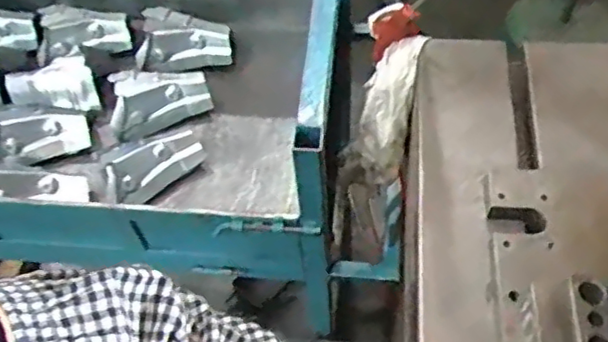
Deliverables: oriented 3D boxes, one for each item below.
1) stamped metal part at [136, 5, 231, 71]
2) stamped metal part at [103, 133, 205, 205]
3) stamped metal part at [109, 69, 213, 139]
[{"bbox_3d":[-0.268,-0.274,1.399,0.213,0.155,0.060,12,13,-3],"label":"stamped metal part"},{"bbox_3d":[-0.302,-0.018,1.243,0.199,0.058,0.102,-31,61,-16],"label":"stamped metal part"},{"bbox_3d":[-0.310,-0.160,1.327,0.207,0.075,0.109,-17,58,-8],"label":"stamped metal part"}]

